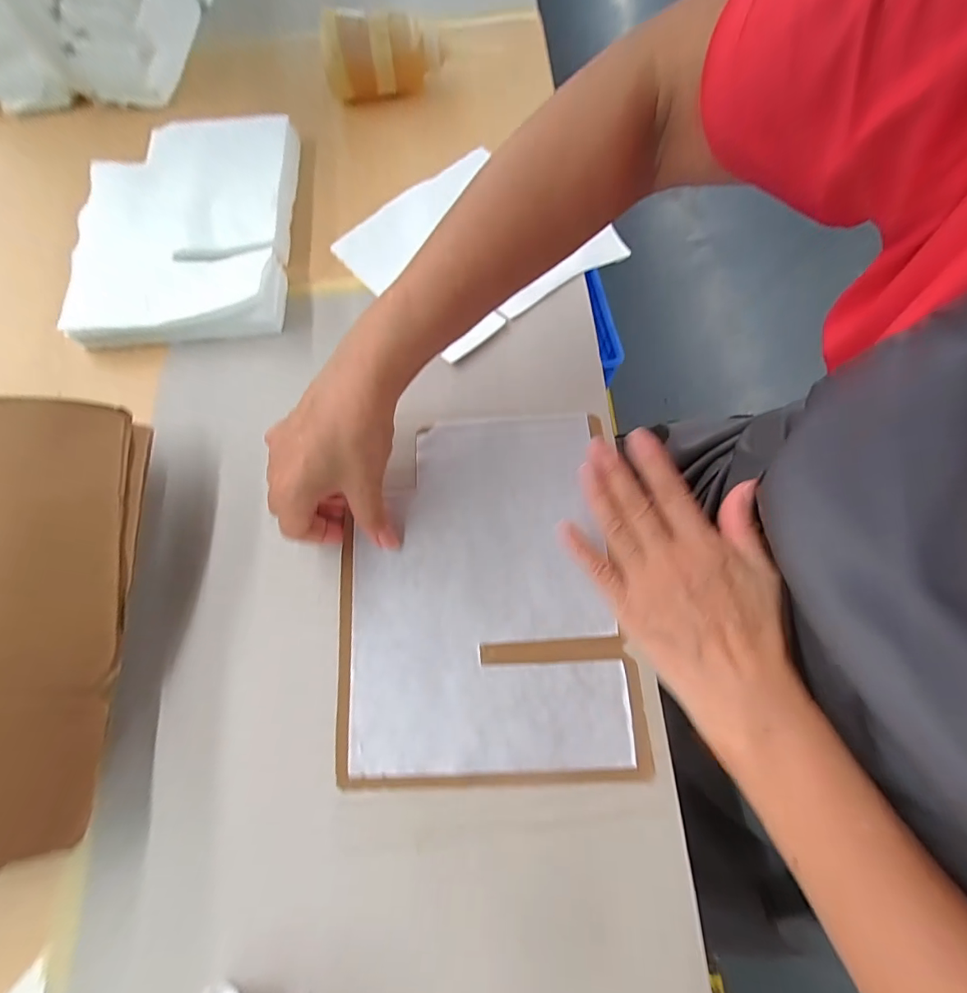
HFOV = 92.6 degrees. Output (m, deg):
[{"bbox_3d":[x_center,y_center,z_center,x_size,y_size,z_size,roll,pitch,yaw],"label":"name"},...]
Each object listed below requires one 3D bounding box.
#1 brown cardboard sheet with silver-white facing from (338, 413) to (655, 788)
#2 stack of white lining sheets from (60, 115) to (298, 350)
[{"bbox_3d":[-0.001,0.058,0.321,0.188,0.013,0.243,-3,70,1],"label":"brown cardboard sheet with silver-white facing"},{"bbox_3d":[-0.266,-0.247,0.421,0.180,0.037,0.233,-5,70,0],"label":"stack of white lining sheets"}]

